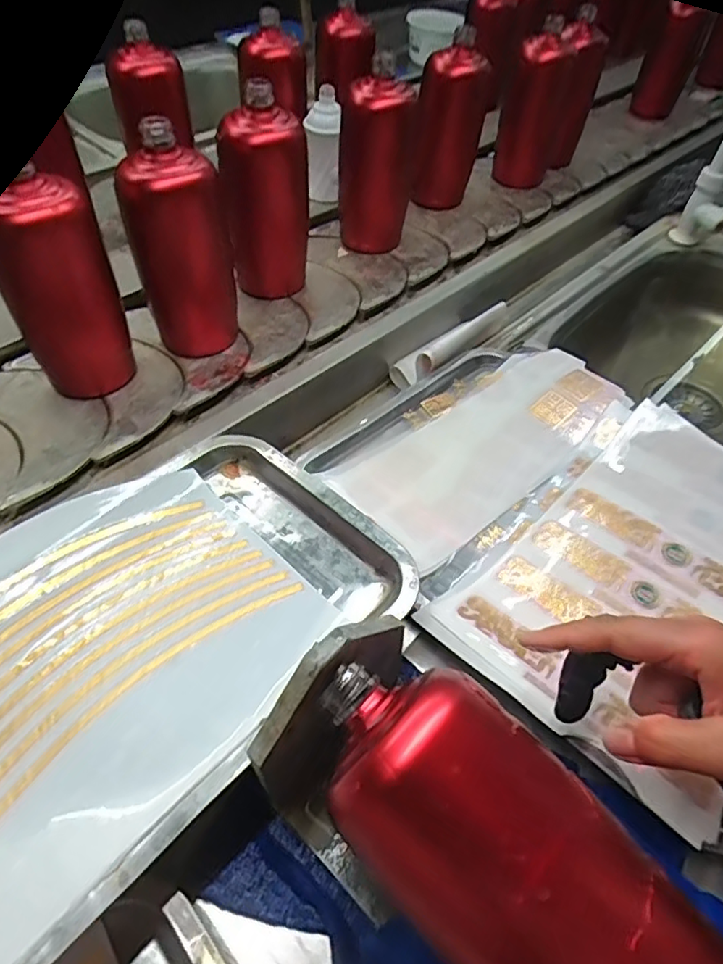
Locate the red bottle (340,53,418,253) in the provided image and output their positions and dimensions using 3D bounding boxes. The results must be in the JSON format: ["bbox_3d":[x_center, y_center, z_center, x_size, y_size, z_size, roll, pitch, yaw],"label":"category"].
[{"bbox_3d":[0.021,-0.380,0.663,0.074,0.180,0.090,8,52,-1],"label":"red bottle"}]

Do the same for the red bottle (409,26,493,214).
[{"bbox_3d":[0.117,-0.475,0.754,0.086,0.163,0.077,10,52,1],"label":"red bottle"}]

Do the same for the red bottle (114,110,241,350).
[{"bbox_3d":[-0.158,-0.204,0.502,0.062,0.181,0.059,24,54,11],"label":"red bottle"}]

